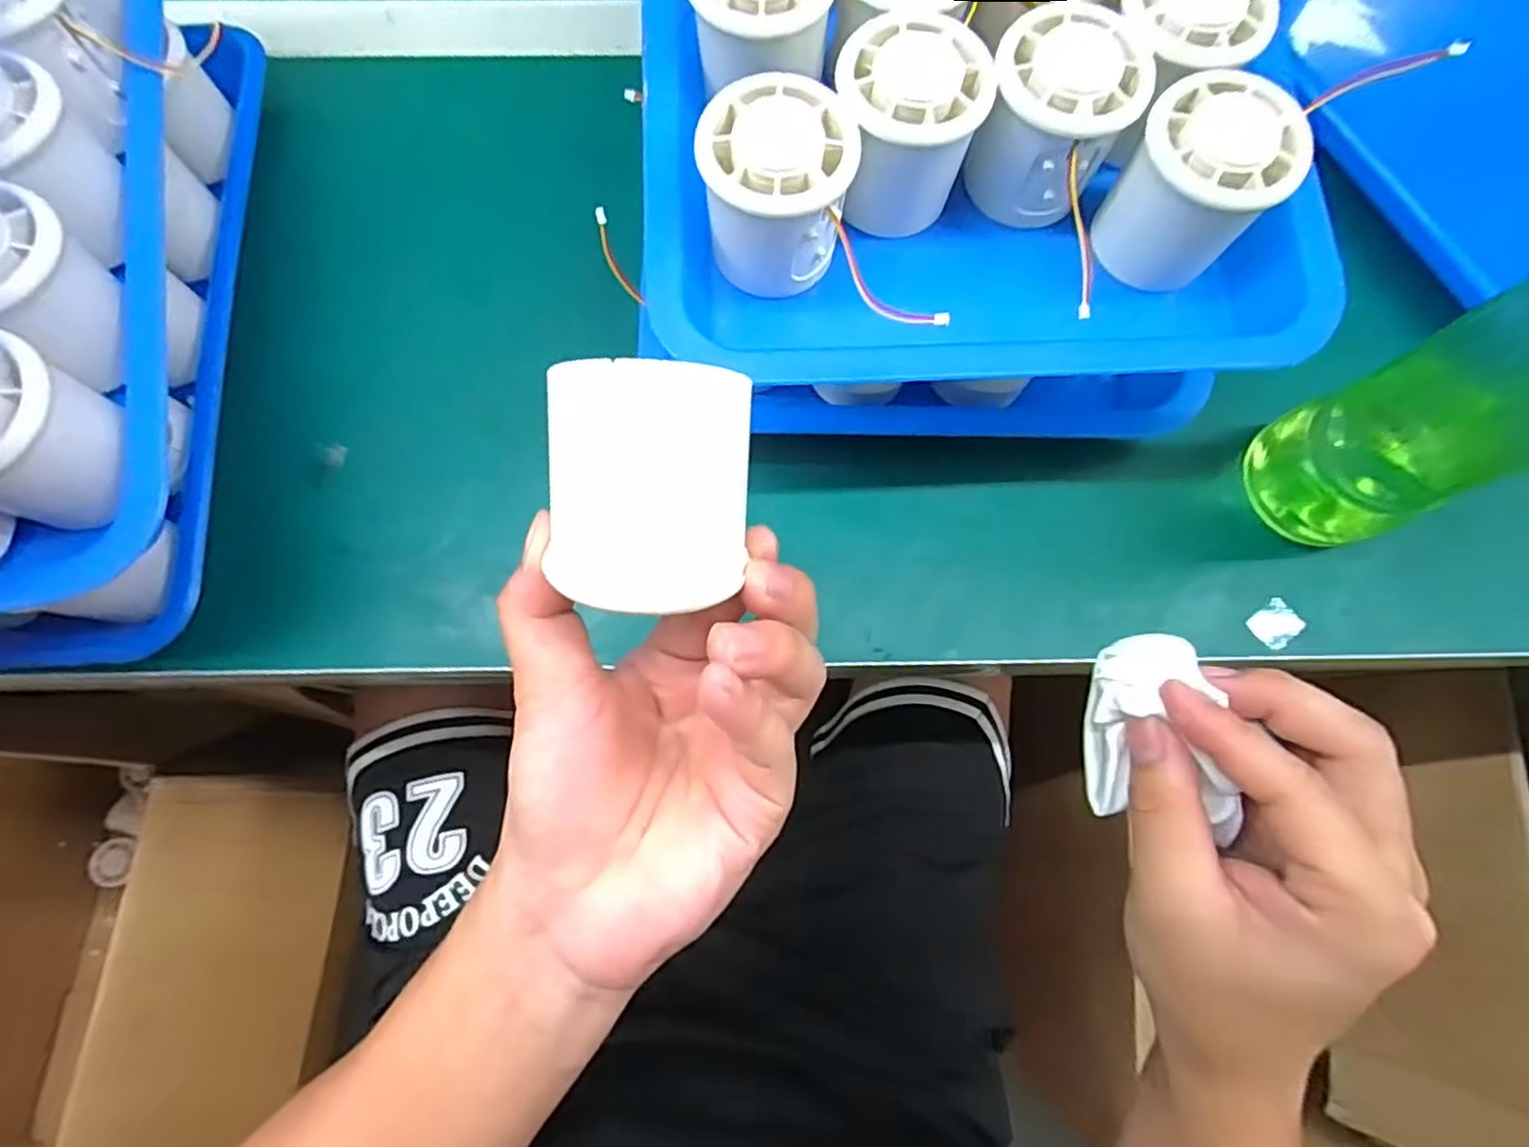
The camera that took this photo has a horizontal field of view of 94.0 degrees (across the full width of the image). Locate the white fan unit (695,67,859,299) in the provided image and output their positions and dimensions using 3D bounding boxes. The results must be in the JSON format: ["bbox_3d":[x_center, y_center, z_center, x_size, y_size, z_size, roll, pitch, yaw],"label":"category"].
[{"bbox_3d":[0.004,-0.143,0.274,0.055,0.052,0.057,0,75,-1],"label":"white fan unit"}]

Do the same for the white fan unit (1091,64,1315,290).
[{"bbox_3d":[0.167,-0.150,0.281,0.053,0.059,0.049,0,75,-1],"label":"white fan unit"}]

